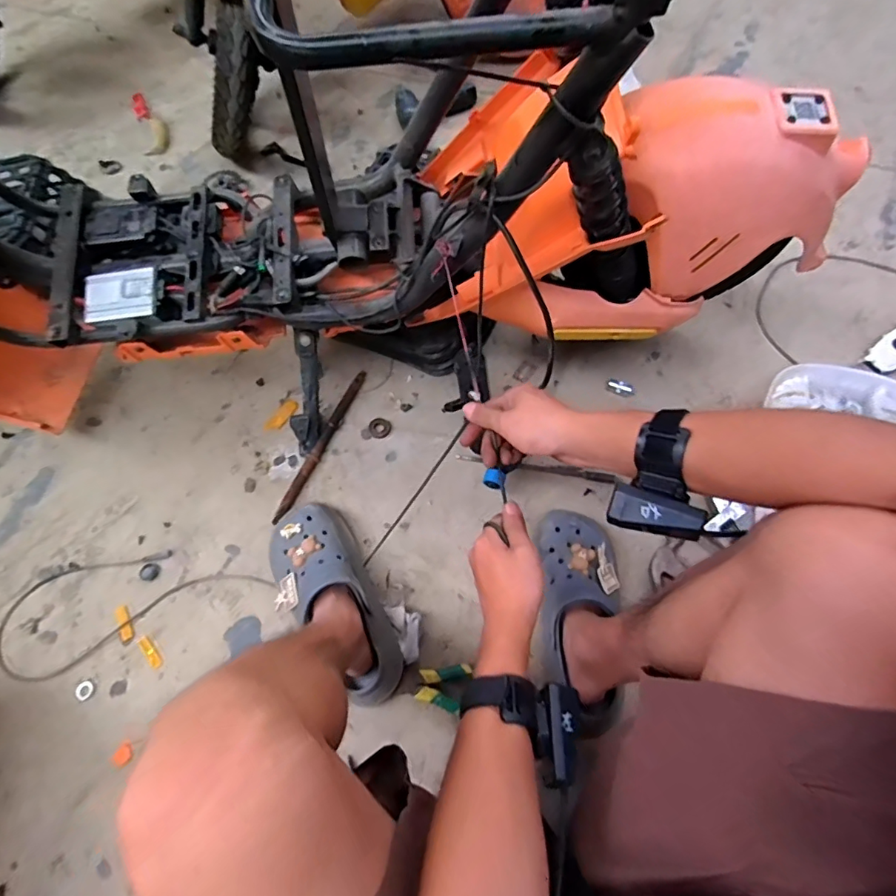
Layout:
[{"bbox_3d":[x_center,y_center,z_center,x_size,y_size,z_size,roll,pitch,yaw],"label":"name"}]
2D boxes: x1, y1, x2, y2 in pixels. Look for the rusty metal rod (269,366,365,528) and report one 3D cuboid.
[{"bbox_3d":[-0.198,-0.009,0.794,0.017,0.014,0.284,20,66,10],"label":"rusty metal rod"}]

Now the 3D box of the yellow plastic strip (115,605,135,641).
[{"bbox_3d":[-0.445,0.239,0.687,0.016,0.004,0.051,-30,67,-13],"label":"yellow plastic strip"}]

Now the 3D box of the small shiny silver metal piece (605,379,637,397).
[{"bbox_3d":[0.284,-0.098,0.823,0.049,0.015,0.017,20,66,10],"label":"small shiny silver metal piece"}]

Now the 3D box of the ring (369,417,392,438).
[{"bbox_3d":[-0.110,-0.033,0.812,0.035,0.005,0.035,0,64,1],"label":"ring"}]

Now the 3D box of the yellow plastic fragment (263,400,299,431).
[{"bbox_3d":[-0.276,-0.053,0.830,0.027,0.005,0.065,35,69,16],"label":"yellow plastic fragment"}]

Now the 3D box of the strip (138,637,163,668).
[{"bbox_3d":[-0.398,0.272,0.669,0.015,0.004,0.047,-38,69,-16],"label":"strip"}]

